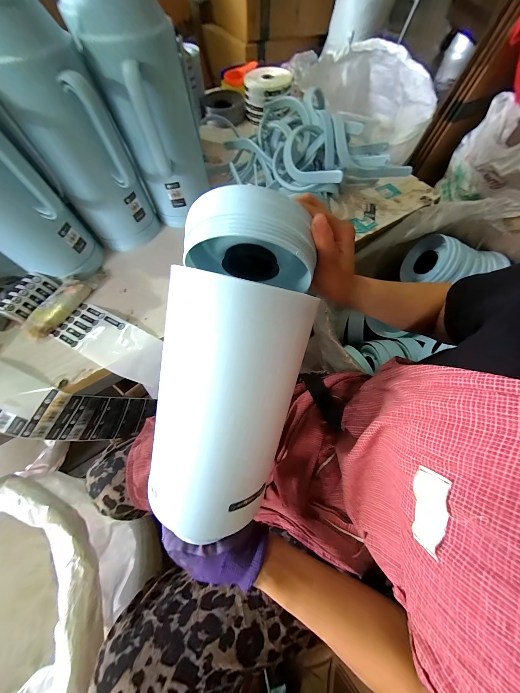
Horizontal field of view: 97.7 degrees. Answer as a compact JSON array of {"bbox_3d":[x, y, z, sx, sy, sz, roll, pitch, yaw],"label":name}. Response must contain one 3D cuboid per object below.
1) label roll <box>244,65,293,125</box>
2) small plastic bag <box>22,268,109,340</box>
[{"bbox_3d":[0.027,-0.839,0.761,0.124,0.105,0.133,-1,65,1],"label":"label roll"},{"bbox_3d":[-0.418,-0.104,0.491,0.064,0.031,0.198,19,67,10],"label":"small plastic bag"}]

